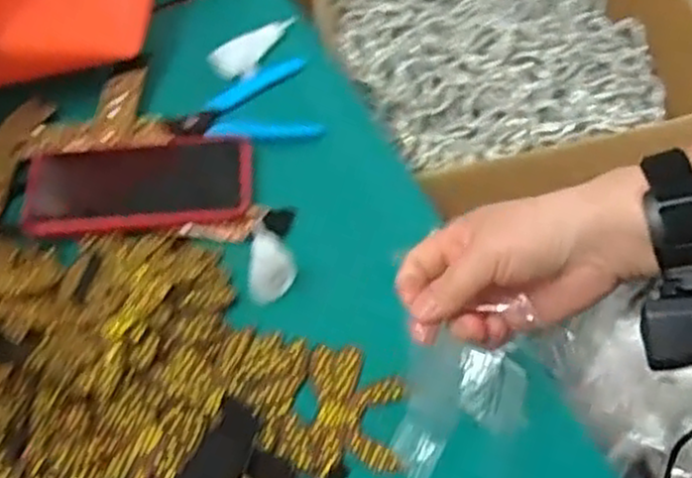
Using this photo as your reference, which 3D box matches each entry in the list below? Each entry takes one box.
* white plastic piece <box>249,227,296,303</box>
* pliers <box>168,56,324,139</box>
[{"bbox_3d":[-0.051,0.022,0.517,0.021,0.057,0.032,10,58,11],"label":"white plastic piece"},{"bbox_3d":[-0.083,-0.104,0.632,0.116,0.013,0.090,-15,56,-6],"label":"pliers"}]

